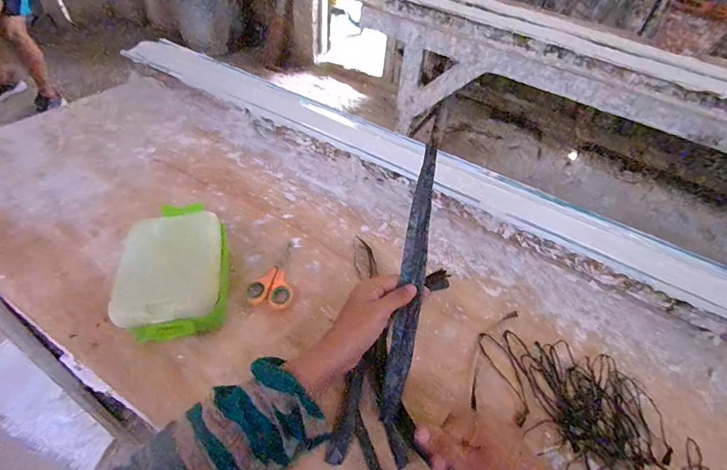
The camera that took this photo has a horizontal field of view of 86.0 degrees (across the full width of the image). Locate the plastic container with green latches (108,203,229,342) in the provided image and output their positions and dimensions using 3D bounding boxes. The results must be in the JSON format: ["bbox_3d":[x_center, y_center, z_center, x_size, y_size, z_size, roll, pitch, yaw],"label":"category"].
[{"bbox_3d":[-0.234,0.041,0.497,0.121,0.066,0.191,-5,46,-12],"label":"plastic container with green latches"}]

